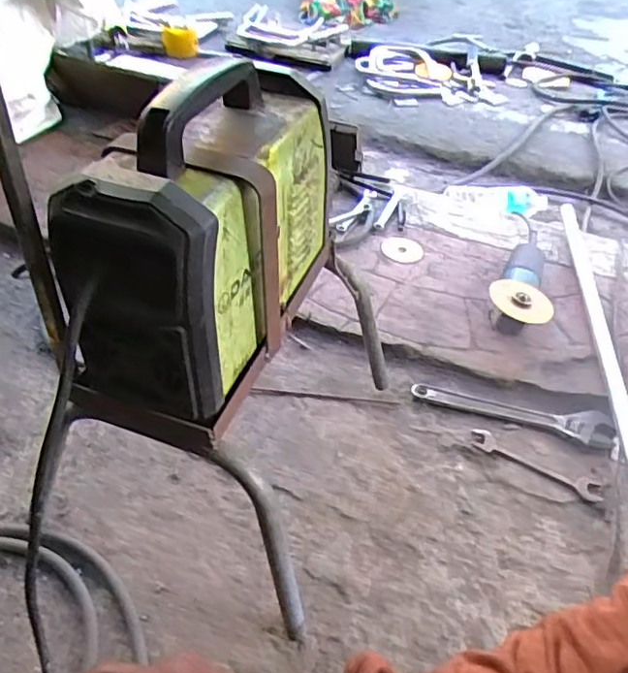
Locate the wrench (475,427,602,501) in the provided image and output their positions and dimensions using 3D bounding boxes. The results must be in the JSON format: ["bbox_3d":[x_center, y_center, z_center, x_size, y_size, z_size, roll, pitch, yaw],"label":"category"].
[{"bbox_3d":[0.300,0.169,0.830,0.179,0.009,0.036,23,44,17],"label":"wrench"}]

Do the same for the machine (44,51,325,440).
[{"bbox_3d":[-0.088,-0.096,0.552,0.138,0.238,0.283,16,43,10],"label":"machine"}]

